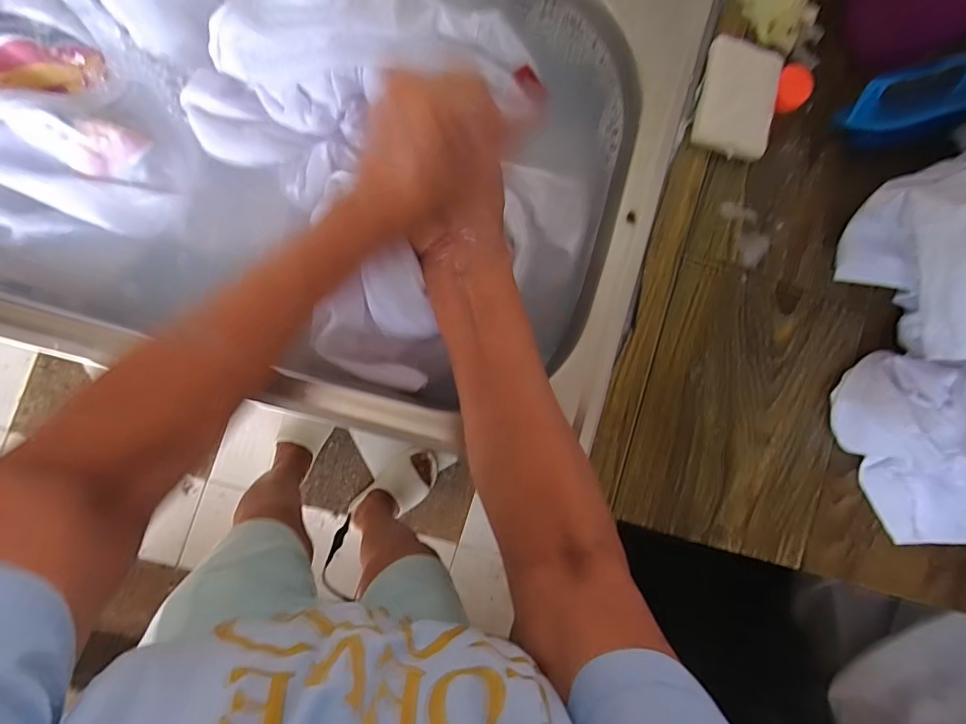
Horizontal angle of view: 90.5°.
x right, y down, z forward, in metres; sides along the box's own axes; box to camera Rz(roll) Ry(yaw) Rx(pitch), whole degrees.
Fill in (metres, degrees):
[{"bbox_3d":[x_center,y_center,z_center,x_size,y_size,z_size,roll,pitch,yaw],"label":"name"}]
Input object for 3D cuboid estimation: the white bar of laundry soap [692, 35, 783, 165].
[{"bbox_3d":[0.200,-0.207,0.376,0.056,0.019,0.083,12,89,-11],"label":"white bar of laundry soap"}]

